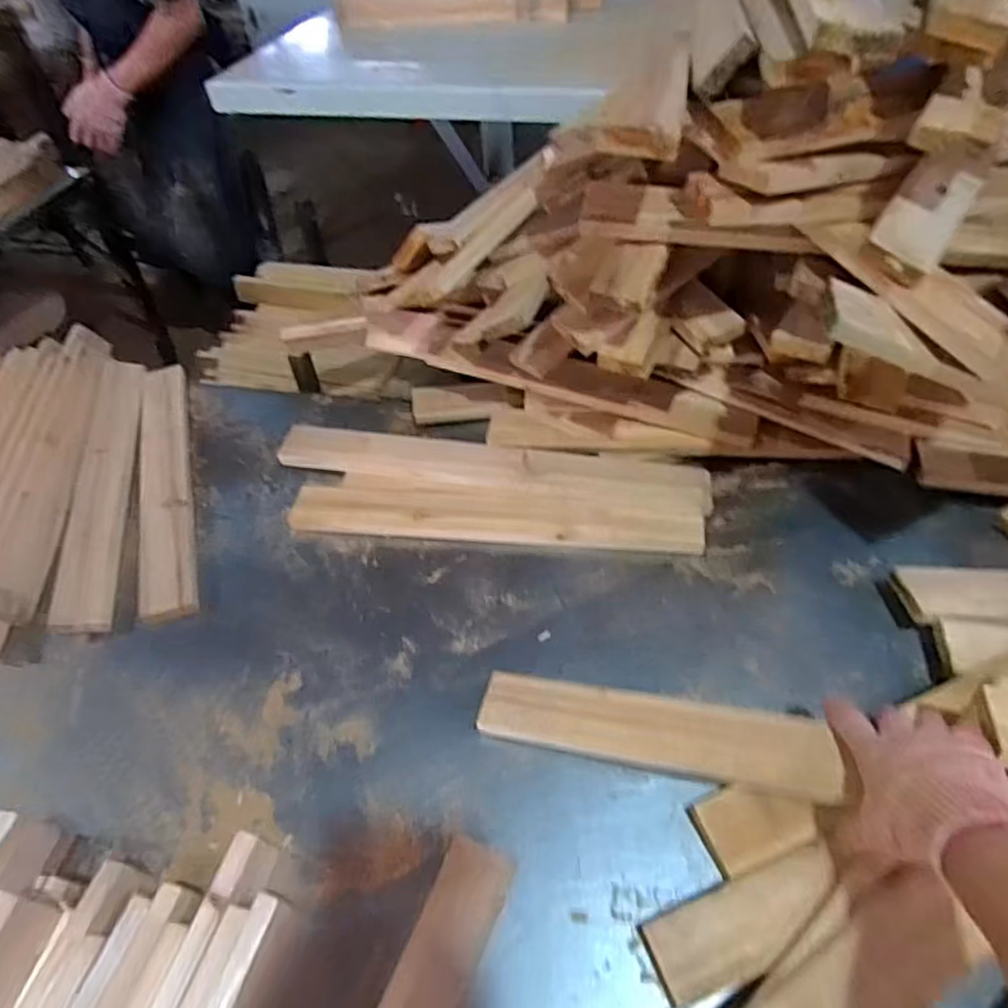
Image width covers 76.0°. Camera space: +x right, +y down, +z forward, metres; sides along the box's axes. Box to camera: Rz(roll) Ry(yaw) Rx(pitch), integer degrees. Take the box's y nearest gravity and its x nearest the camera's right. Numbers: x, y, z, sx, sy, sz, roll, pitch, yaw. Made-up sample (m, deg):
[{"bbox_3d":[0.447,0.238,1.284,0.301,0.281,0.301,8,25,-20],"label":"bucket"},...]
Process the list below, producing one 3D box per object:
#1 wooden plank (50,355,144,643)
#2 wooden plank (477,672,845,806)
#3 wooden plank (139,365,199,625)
[{"bbox_3d":[-0.542,-0.046,0.884,0.068,0.029,0.497,-13,49,-6],"label":"wooden plank"},{"bbox_3d":[0.129,0.209,0.592,0.312,0.016,0.065,3,81,22],"label":"wooden plank"},{"bbox_3d":[-0.463,-0.040,0.881,0.065,0.028,0.476,-18,53,-9],"label":"wooden plank"}]

